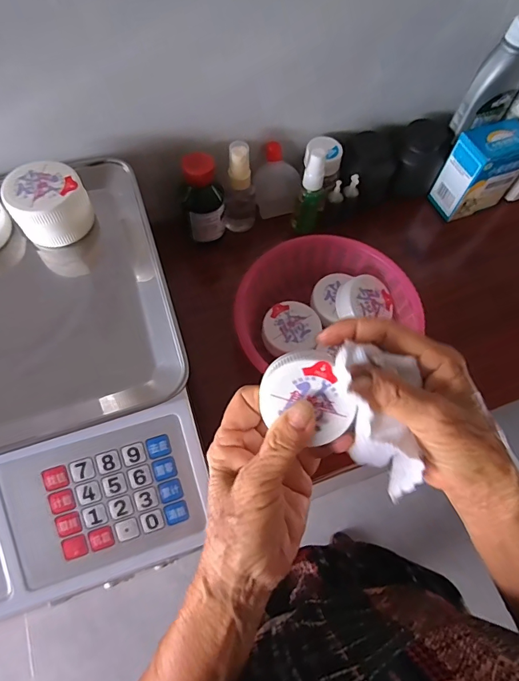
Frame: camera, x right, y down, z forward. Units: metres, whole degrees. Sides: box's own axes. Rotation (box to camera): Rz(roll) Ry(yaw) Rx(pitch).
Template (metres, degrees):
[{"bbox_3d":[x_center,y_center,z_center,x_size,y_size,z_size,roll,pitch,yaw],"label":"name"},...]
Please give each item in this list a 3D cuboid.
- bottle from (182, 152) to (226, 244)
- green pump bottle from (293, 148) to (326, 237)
[{"bbox_3d":[-0.056,-0.143,0.421,0.039,0.091,0.033,-6,66,-6],"label":"bottle"},{"bbox_3d":[0.056,-0.158,0.443,0.027,0.099,0.030,16,65,4],"label":"green pump bottle"}]

